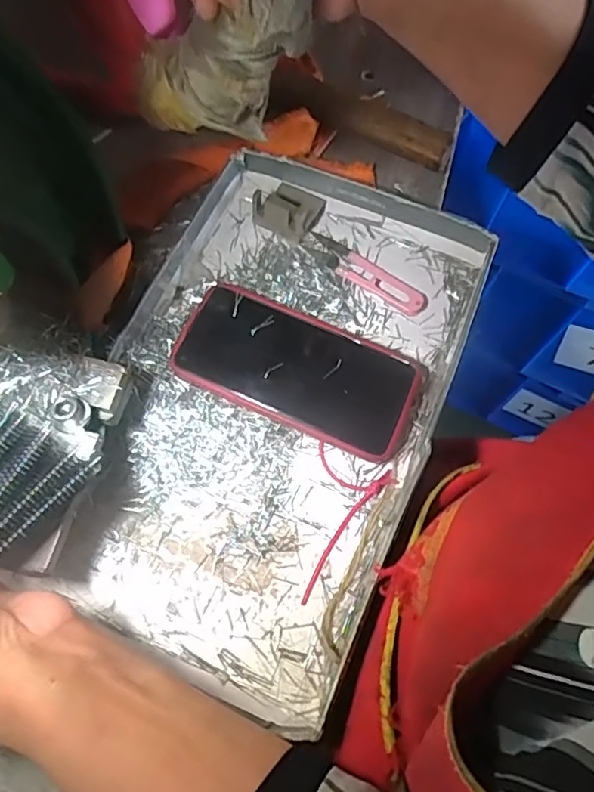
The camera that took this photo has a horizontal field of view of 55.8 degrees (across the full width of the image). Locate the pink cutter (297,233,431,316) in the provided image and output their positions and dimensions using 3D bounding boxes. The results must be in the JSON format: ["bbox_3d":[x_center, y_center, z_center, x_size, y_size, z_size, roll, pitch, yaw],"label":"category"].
[{"bbox_3d":[0.051,-0.094,0.423,0.102,0.008,0.025,34,72,10],"label":"pink cutter"}]

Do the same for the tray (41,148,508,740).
[{"bbox_3d":[-0.014,-0.002,0.377,0.208,0.033,0.346,22,70,5],"label":"tray"}]

